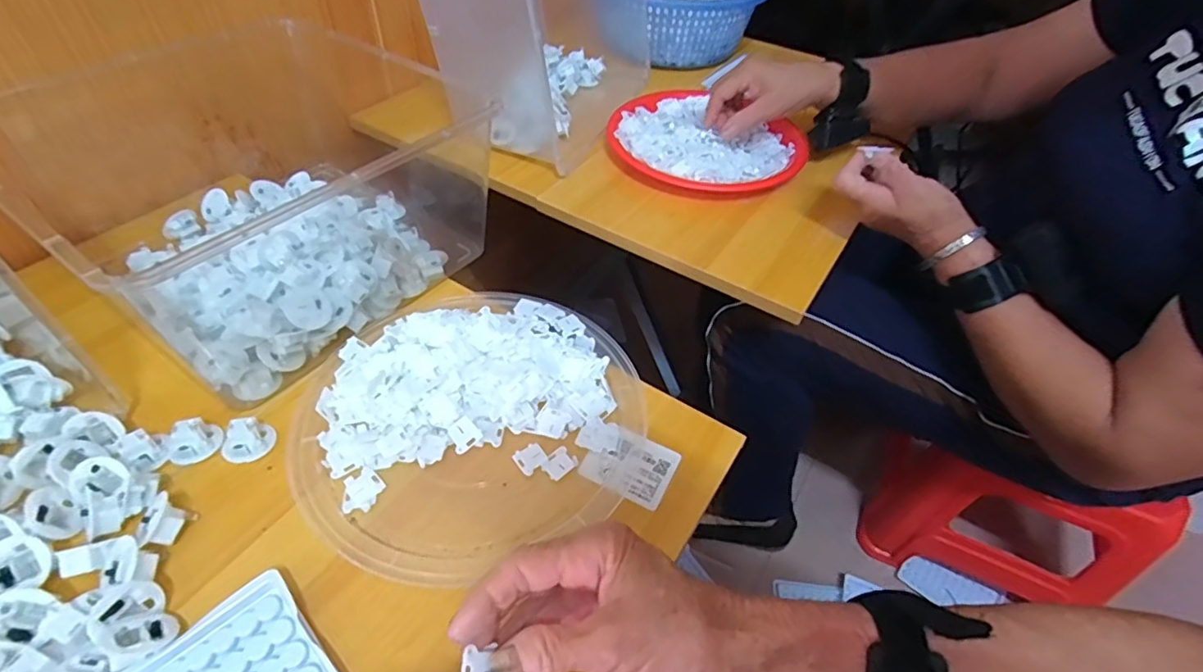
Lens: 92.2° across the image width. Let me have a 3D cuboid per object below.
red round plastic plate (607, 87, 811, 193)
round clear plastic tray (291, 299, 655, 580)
[{"bbox_3d":[0.126,-0.232,0.706,0.228,0.037,0.207,29,51,21],"label":"red round plastic plate"},{"bbox_3d":[-0.090,0.055,0.417,0.237,0.024,0.209,-20,52,-22],"label":"round clear plastic tray"}]

